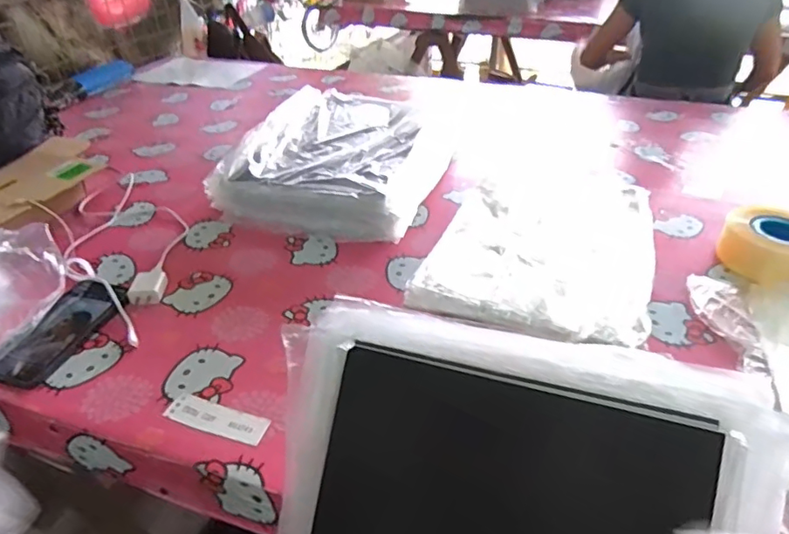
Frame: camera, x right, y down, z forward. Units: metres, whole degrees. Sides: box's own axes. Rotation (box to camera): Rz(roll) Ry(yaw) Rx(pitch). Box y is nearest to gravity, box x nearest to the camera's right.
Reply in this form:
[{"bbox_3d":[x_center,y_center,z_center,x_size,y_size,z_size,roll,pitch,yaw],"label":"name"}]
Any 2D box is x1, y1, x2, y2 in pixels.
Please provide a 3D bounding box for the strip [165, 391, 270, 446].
[{"bbox_3d":[-0.175,0.148,0.534,0.107,0.004,0.034,10,36,16],"label":"strip"}]

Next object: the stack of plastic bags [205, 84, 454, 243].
[{"bbox_3d":[-0.084,-0.186,0.926,0.320,0.092,0.373,12,37,18],"label":"stack of plastic bags"}]

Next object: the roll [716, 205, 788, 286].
[{"bbox_3d":[0.506,-0.030,0.719,0.117,0.052,0.117,-1,35,0],"label":"roll"}]

